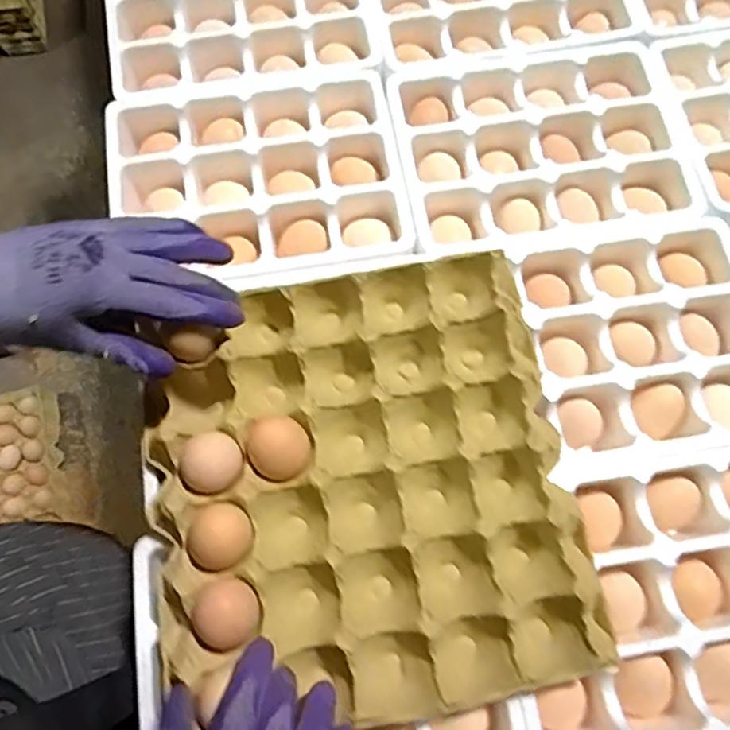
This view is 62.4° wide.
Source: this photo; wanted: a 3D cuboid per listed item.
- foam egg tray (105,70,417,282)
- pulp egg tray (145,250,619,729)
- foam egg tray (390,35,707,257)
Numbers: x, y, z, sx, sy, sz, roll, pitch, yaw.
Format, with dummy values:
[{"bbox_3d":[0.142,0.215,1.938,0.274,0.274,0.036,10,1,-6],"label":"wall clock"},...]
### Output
[{"bbox_3d":[-0.093,-0.159,0.530,0.239,0.042,0.189,-9,73,-3],"label":"foam egg tray"},{"bbox_3d":[-0.003,0.080,0.414,0.270,0.049,0.287,-12,73,-4],"label":"pulp egg tray"},{"bbox_3d":[0.153,-0.190,0.541,0.240,0.040,0.187,-10,73,-3],"label":"foam egg tray"}]

